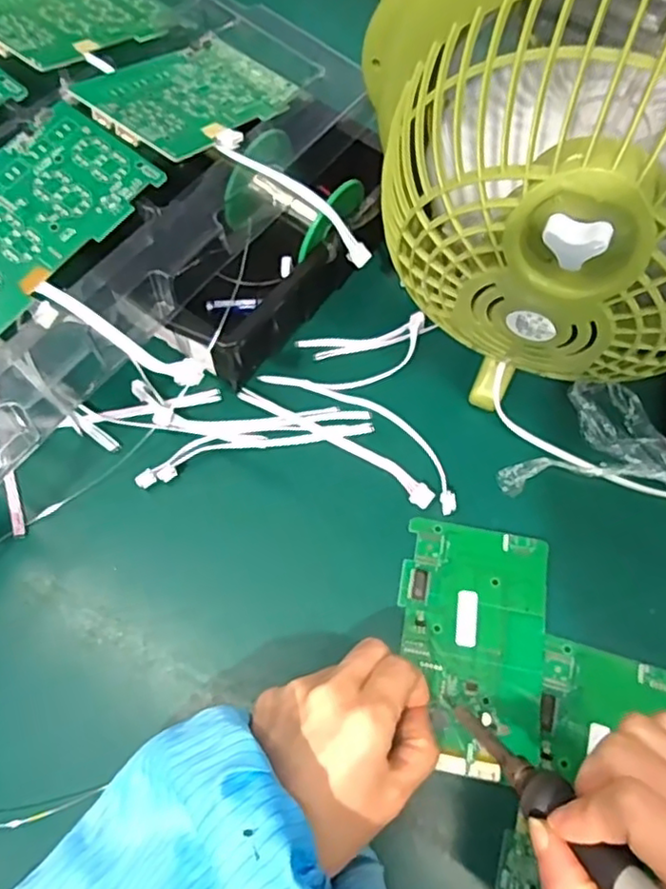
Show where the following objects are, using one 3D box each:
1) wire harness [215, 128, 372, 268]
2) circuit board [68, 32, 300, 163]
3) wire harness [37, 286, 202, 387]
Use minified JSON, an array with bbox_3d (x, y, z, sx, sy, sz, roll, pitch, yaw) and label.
[{"bbox_3d":[-0.022,-0.145,0.371,0.110,0.012,0.016,38,68,-5],"label":"wire harness"},{"bbox_3d":[-0.085,-0.213,0.386,0.081,0.005,0.126,35,54,9],"label":"circuit board"},{"bbox_3d":[-0.105,-0.056,0.306,0.107,0.018,0.011,34,68,12],"label":"wire harness"}]

